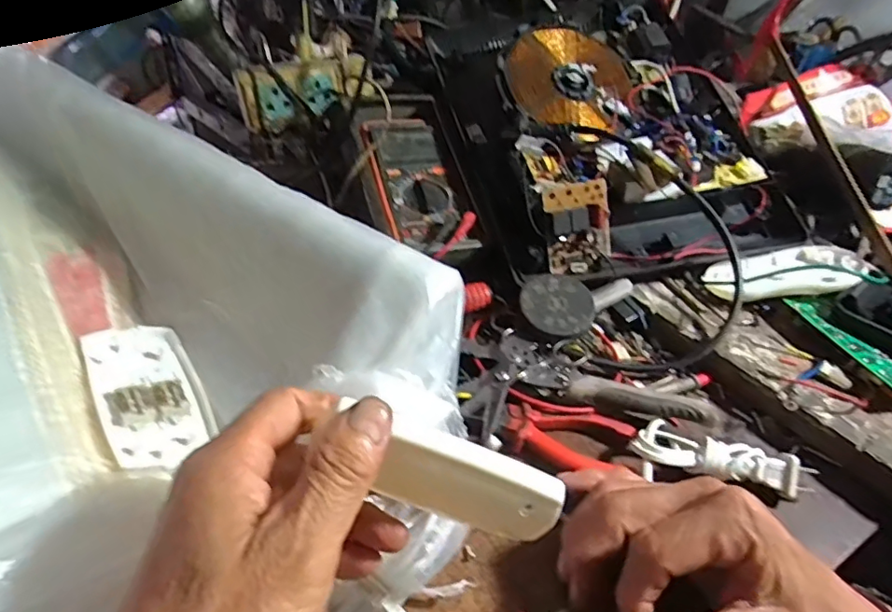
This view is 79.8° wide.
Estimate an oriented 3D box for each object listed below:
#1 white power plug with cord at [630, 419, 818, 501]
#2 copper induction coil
[{"bbox_3d":[0.179,0.098,0.347,0.114,0.021,0.031,7,37,5],"label":"white power plug with cord"},{"bbox_3d":[0.132,-0.239,0.558,0.148,0.015,0.133,-20,73,-20],"label":"copper induction coil"}]

